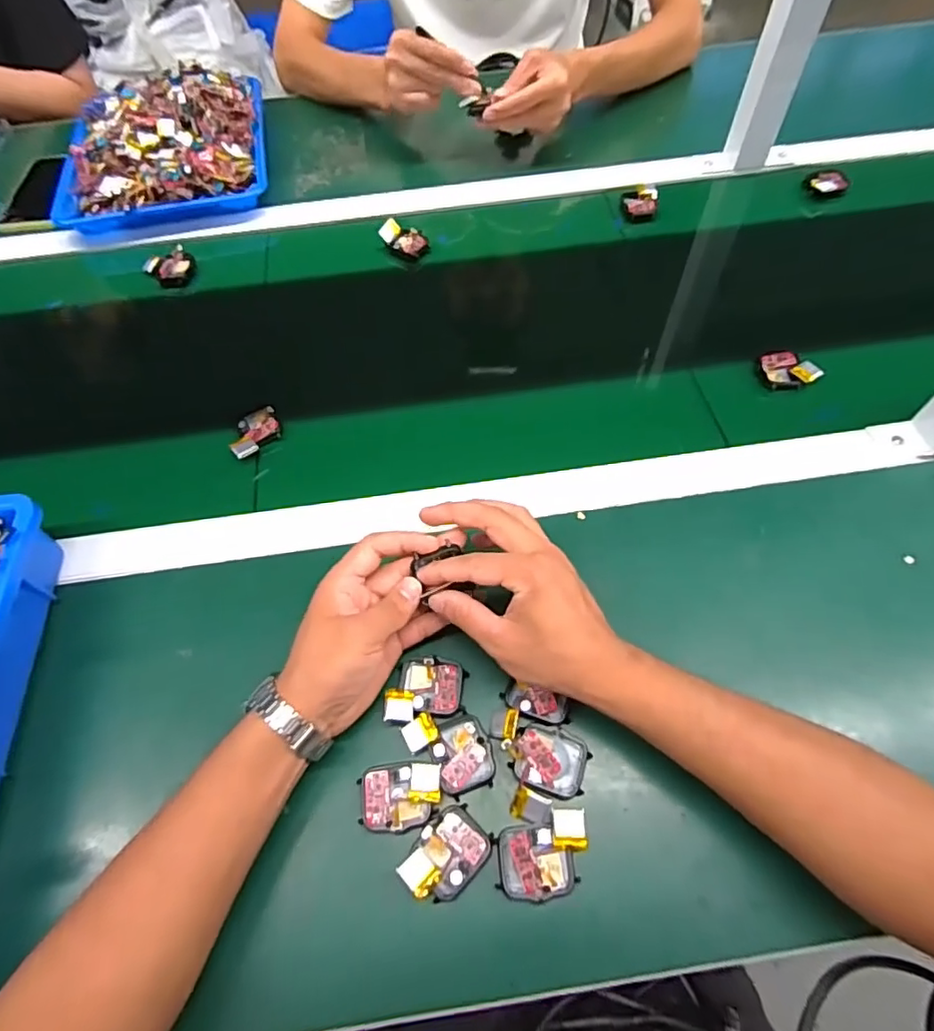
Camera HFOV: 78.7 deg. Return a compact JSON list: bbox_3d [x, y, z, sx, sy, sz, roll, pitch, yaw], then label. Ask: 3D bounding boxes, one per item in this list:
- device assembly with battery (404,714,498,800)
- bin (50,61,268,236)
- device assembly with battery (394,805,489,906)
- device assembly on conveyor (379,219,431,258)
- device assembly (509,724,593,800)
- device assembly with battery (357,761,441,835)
[{"bbox_3d":[-0.008,0.154,0.375,0.042,0.017,0.059,-38,66,-18],"label":"device assembly with battery"},{"bbox_3d":[-0.387,-0.476,0.733,0.249,0.073,0.273,-10,60,-3],"label":"bin"},{"bbox_3d":[-0.012,0.203,0.340,0.036,0.019,0.050,36,68,20],"label":"device assembly with battery"},{"bbox_3d":[-0.069,-0.311,0.648,0.056,0.031,0.031,13,62,9],"label":"device assembly on conveyor"},{"bbox_3d":[0.054,0.159,0.370,0.048,0.016,0.039,13,62,9],"label":"device assembly"},{"bbox_3d":[-0.041,0.176,0.357,0.050,0.013,0.038,-4,60,0],"label":"device assembly with battery"}]

